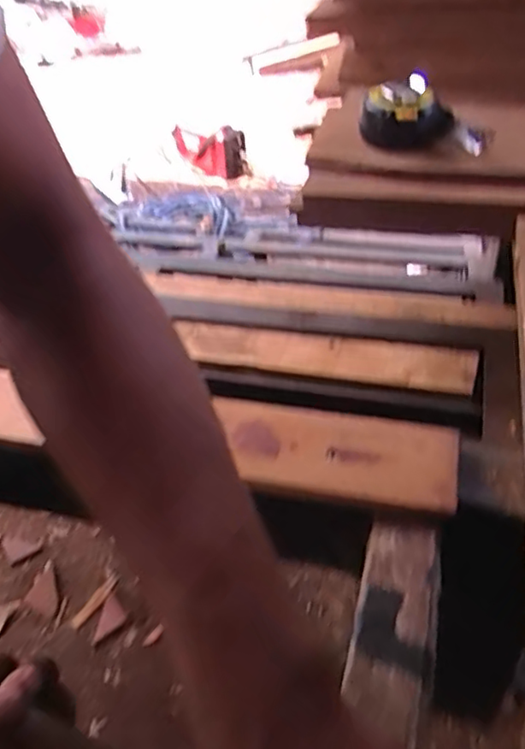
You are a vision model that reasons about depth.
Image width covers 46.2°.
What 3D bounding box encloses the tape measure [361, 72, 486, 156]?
[{"bbox_3d":[0.147,-0.242,0.583,0.061,0.048,0.125,-29,45,-24],"label":"tape measure"}]

